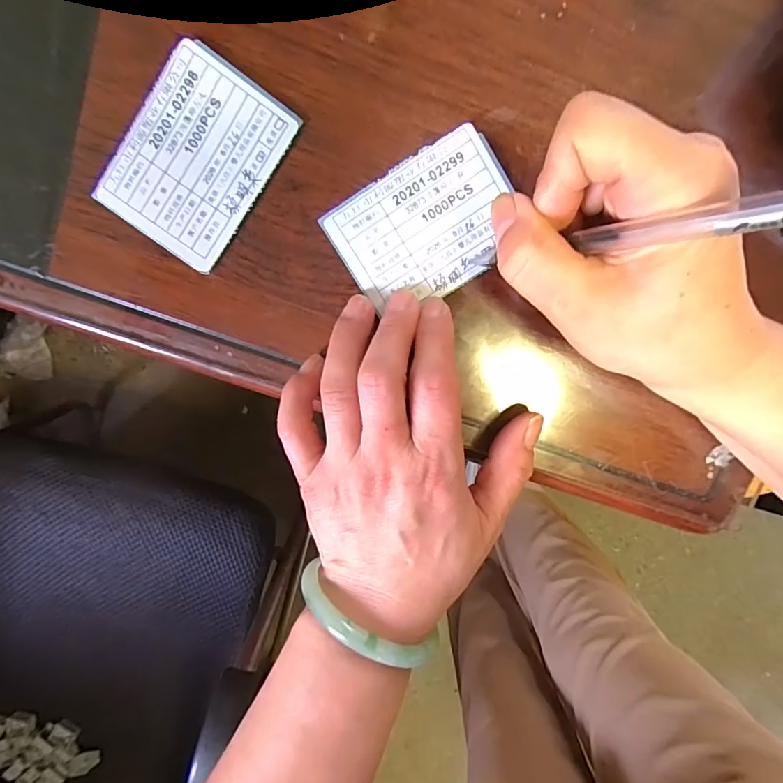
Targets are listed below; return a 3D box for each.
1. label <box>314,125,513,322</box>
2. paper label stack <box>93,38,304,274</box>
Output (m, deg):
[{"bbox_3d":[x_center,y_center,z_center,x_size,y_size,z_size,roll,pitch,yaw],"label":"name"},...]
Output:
[{"bbox_3d":[0.017,-0.076,0.211,0.083,0.004,0.060,-31,97,4],"label":"label"},{"bbox_3d":[-0.089,-0.107,0.208,0.063,0.005,0.083,36,96,-5],"label":"paper label stack"}]

